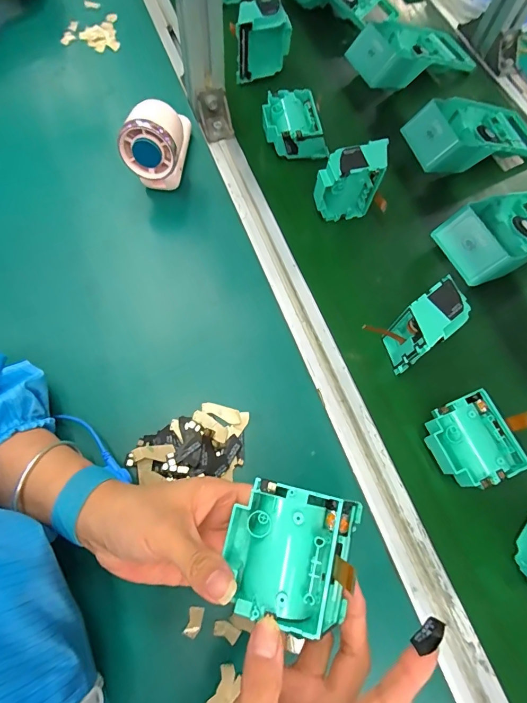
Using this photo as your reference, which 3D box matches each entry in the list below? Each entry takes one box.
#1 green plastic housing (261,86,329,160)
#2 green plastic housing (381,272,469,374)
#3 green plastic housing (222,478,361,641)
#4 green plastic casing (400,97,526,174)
[{"bbox_3d":[0.036,-0.279,0.482,0.071,0.050,0.074,-8,70,-6],"label":"green plastic housing"},{"bbox_3d":[0.153,-0.022,0.371,0.073,0.079,0.043,-37,75,-15],"label":"green plastic housing"},{"bbox_3d":[0.017,0.122,0.234,0.077,0.032,0.072,15,69,3],"label":"green plastic housing"},{"bbox_3d":[0.276,-0.278,0.490,0.192,0.060,0.092,-20,71,-10],"label":"green plastic casing"}]

